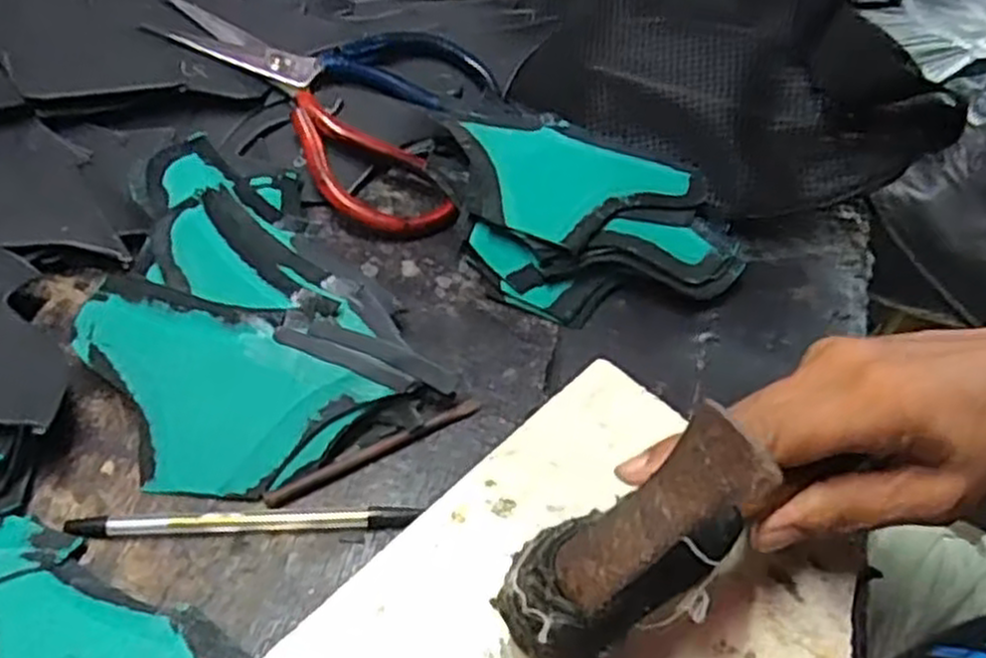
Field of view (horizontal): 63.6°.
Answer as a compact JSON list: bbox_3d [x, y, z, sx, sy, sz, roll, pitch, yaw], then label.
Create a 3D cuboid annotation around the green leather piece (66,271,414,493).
[{"bbox_3d":[-0.118,0.030,0.336,0.140,0.007,0.078,18,76,6],"label":"green leather piece"}]

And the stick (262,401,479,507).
[{"bbox_3d":[-0.050,0.051,0.339,0.098,0.004,0.007,-23,58,-21],"label":"stick"}]

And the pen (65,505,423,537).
[{"bbox_3d":[-0.098,0.076,0.318,0.133,0.006,0.010,0,52,-5],"label":"pen"}]

